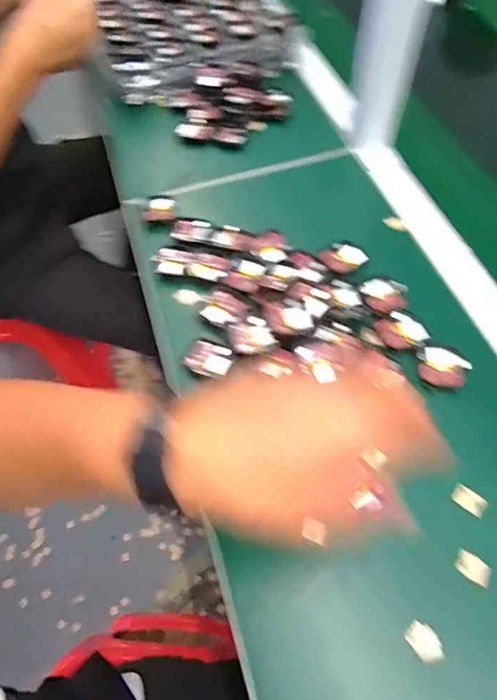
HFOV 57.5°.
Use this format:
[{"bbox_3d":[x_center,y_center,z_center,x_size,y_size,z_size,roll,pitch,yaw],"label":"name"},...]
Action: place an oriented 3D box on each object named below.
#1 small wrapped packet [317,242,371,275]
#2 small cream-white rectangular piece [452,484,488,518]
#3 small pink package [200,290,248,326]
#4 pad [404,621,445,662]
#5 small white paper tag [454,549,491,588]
[{"bbox_3d":[0.102,-0.100,0.479,0.046,0.009,0.041,-39,65,-19],"label":"small wrapped packet"},{"bbox_3d":[0.175,0.119,0.357,0.026,0.010,0.016,32,66,19],"label":"small cream-white rectangular piece"},{"bbox_3d":[-0.024,-0.041,0.452,0.041,0.008,0.035,27,64,17],"label":"small pink package"},{"bbox_3d":[0.121,0.200,0.310,0.018,0.005,0.025,-35,64,-17],"label":"pad"},{"bbox_3d":[0.165,0.160,0.331,0.025,0.009,0.017,25,63,16],"label":"small white paper tag"}]

